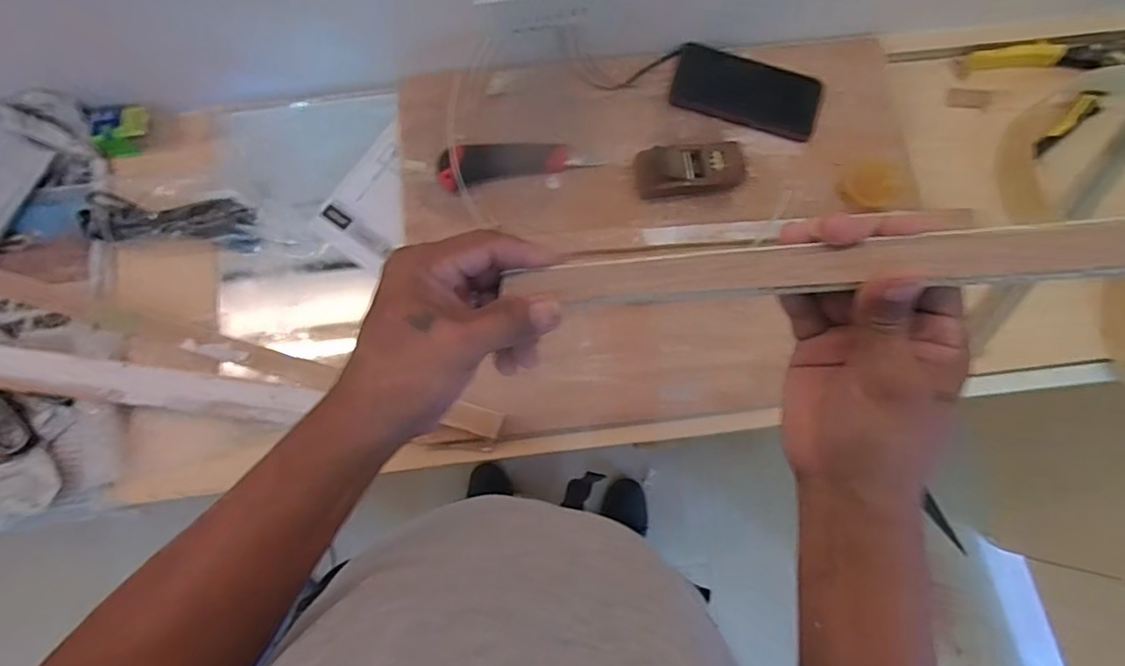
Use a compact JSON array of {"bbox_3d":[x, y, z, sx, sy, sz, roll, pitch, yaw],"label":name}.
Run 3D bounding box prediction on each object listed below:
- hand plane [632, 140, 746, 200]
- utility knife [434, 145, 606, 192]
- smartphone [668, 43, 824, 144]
[{"bbox_3d":[0.130,-0.165,0.589,0.105,0.033,0.048,-11,79,-2],"label":"hand plane"},{"bbox_3d":[-0.044,-0.171,0.587,0.155,0.031,0.032,-10,78,-15],"label":"utility knife"},{"bbox_3d":[0.197,-0.260,0.619,0.152,0.009,0.075,18,79,4],"label":"smartphone"}]

